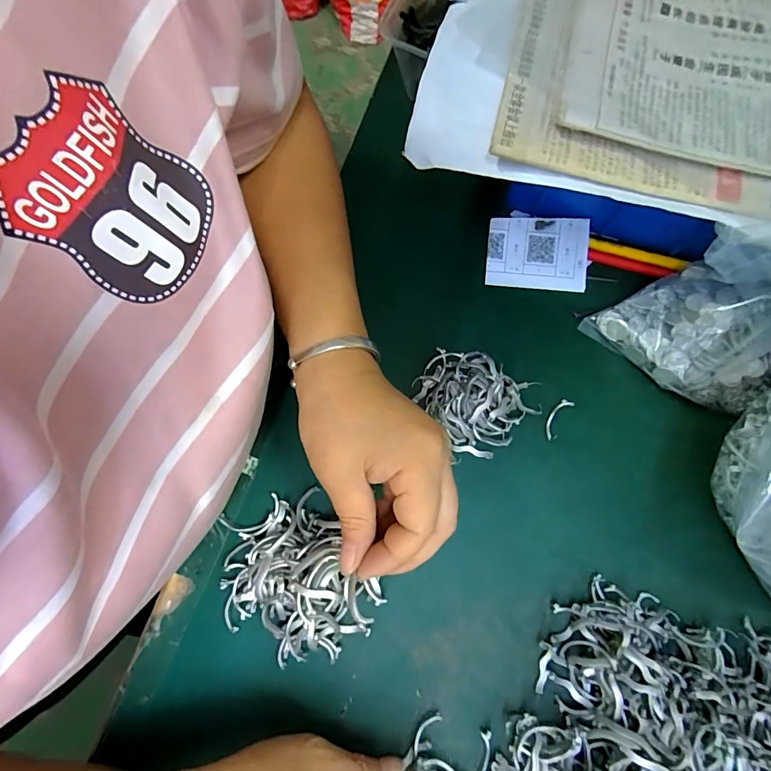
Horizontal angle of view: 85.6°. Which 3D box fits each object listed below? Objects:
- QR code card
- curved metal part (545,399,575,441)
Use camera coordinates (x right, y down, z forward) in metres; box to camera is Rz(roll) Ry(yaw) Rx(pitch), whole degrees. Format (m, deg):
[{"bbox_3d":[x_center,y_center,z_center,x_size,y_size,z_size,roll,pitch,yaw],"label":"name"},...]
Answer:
[{"bbox_3d":[0.118,-0.102,0.323,0.075,0.004,0.053,5,93,3],"label":"QR code card"},{"bbox_3d":[0.123,0.024,0.298,0.012,0.004,0.032,30,79,7],"label":"curved metal part"}]

